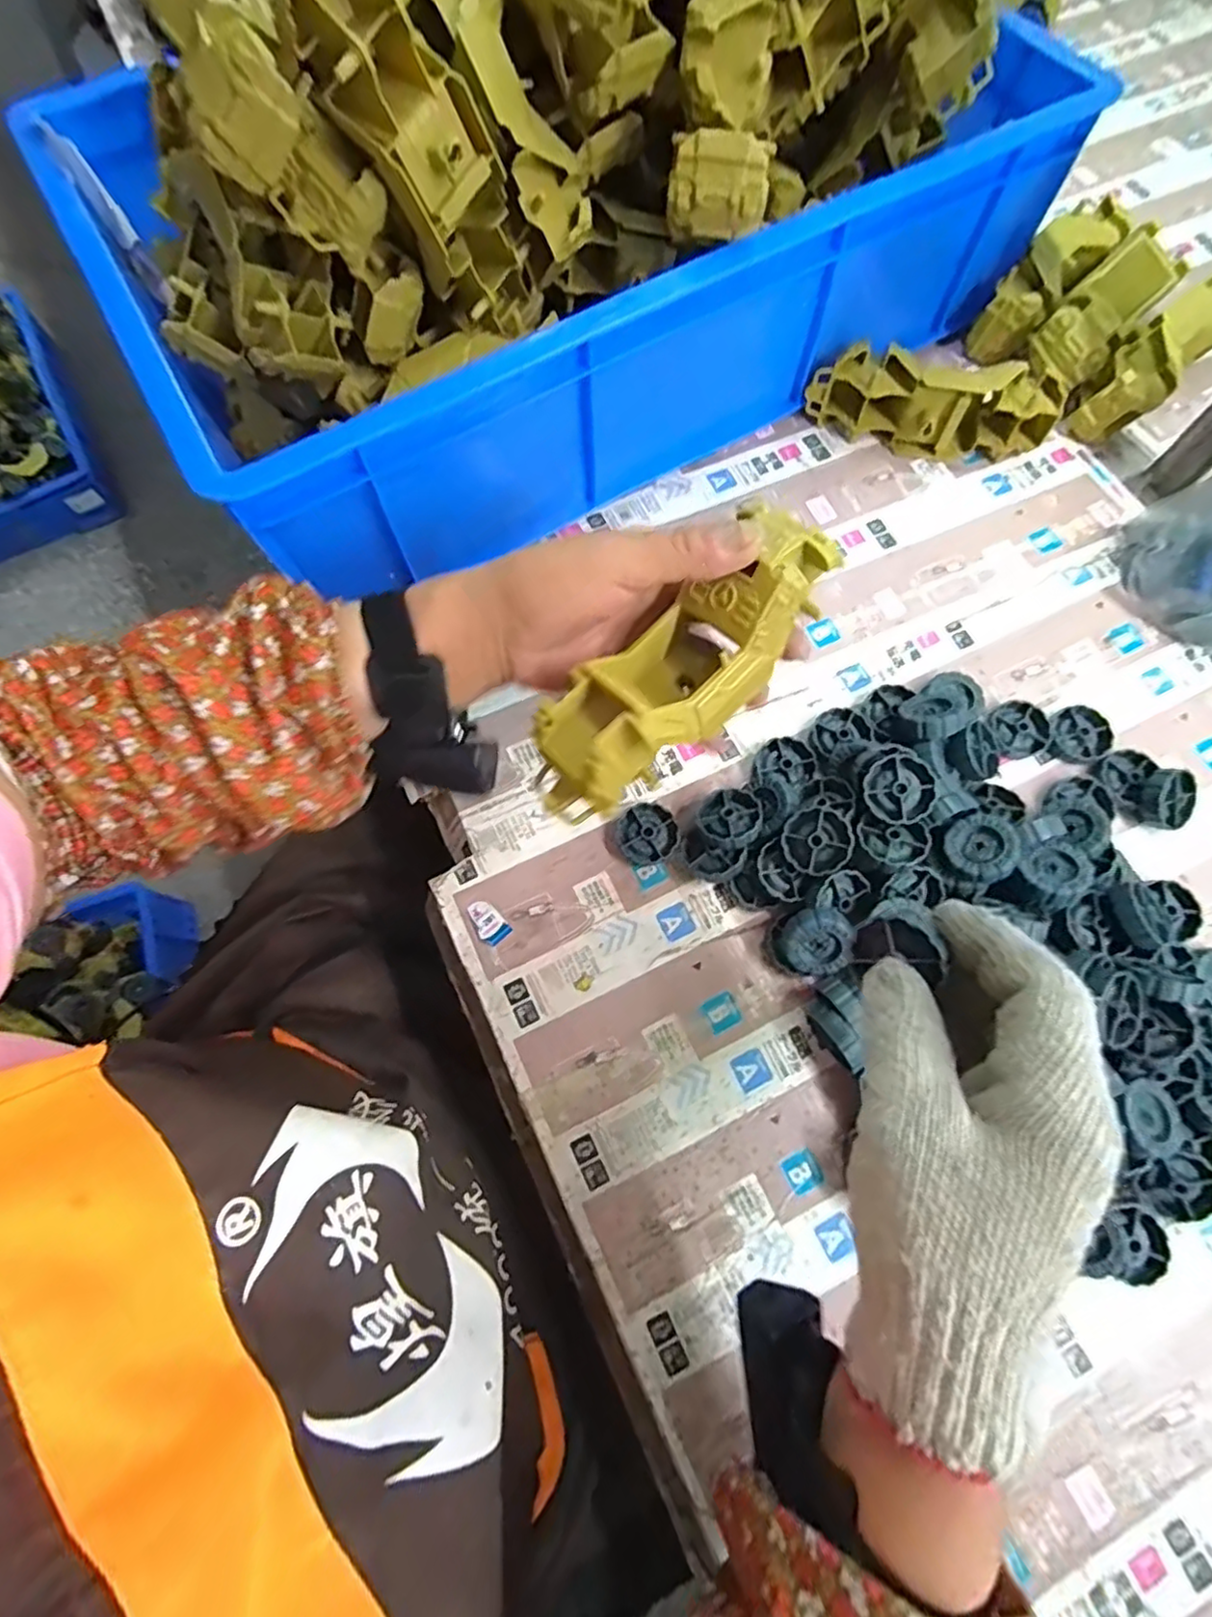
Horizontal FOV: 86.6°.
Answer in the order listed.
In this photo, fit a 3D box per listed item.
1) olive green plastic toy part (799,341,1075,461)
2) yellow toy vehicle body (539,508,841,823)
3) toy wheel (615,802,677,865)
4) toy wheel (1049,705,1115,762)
[{"bbox_3d":[0.246,-0.306,0.487,0.172,0.053,0.055,8,73,2],"label":"olive green plastic toy part"},{"bbox_3d":[0.035,-0.063,0.298,0.170,0.052,0.054,-43,78,1],"label":"yellow toy vehicle body"},{"bbox_3d":[0.025,0.016,0.409,0.038,0.011,0.037,0,73,0],"label":"toy wheel"},{"bbox_3d":[0.318,-0.049,0.432,0.038,0.011,0.039,0,73,0],"label":"toy wheel"}]

